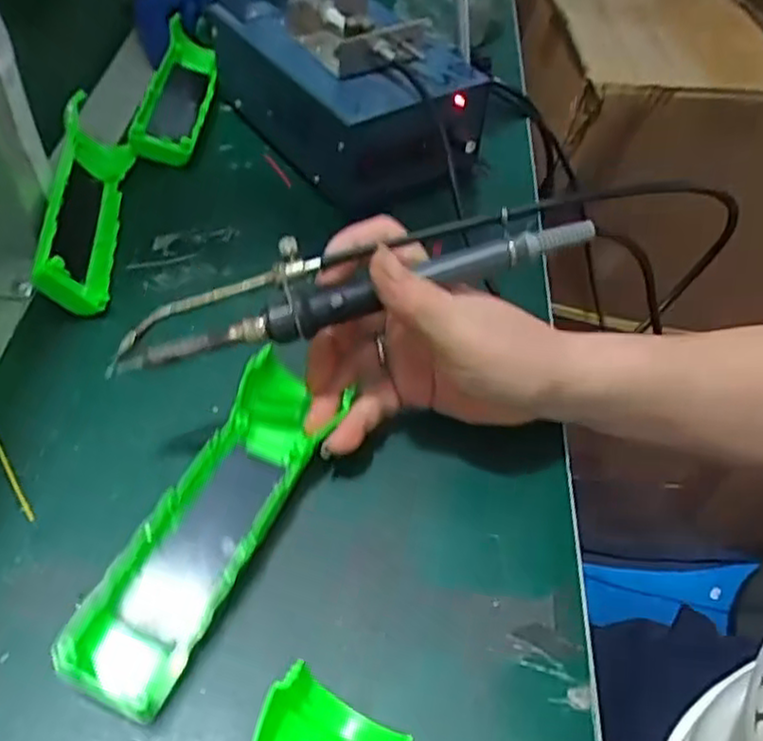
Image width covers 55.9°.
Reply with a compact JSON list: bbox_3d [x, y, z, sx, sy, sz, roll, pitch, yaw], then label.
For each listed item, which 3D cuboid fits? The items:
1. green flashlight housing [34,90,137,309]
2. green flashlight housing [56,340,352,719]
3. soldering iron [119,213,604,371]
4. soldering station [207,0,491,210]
[{"bbox_3d":[-0.180,-0.103,0.434,0.025,0.050,0.161,-32,45,21],"label":"green flashlight housing"},{"bbox_3d":[-0.071,0.061,0.313,0.048,0.026,0.165,20,52,10],"label":"green flashlight housing"},{"bbox_3d":[-0.013,-0.039,0.308,0.209,0.023,0.031,-15,52,-3],"label":"soldering iron"},{"bbox_3d":[-0.020,-0.204,0.509,0.123,0.089,0.196,-24,57,-25],"label":"soldering station"}]

